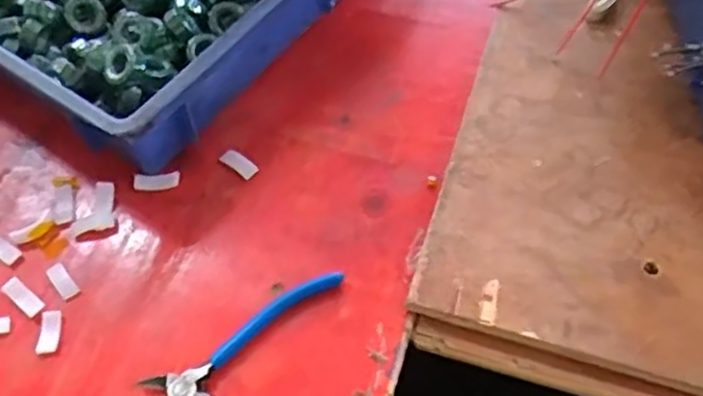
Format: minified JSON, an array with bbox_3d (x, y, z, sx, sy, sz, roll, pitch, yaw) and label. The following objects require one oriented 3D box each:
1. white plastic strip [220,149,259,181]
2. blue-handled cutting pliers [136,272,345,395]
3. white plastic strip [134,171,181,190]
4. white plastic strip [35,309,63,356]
[{"bbox_3d":[-0.089,-0.028,0.548,0.032,0.004,0.014,33,65,22],"label":"white plastic strip"},{"bbox_3d":[-0.062,0.113,0.446,0.138,0.009,0.118,-10,57,-3],"label":"blue-handled cutting pliers"},{"bbox_3d":[-0.151,-0.013,0.539,0.035,0.007,0.013,-10,57,-2],"label":"white plastic strip"},{"bbox_3d":[-0.208,0.092,0.478,0.015,0.004,0.031,-5,57,0],"label":"white plastic strip"}]

